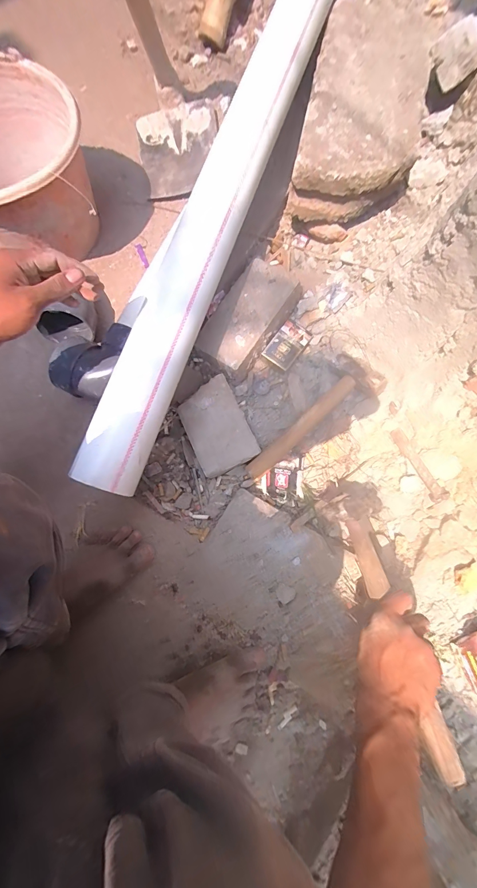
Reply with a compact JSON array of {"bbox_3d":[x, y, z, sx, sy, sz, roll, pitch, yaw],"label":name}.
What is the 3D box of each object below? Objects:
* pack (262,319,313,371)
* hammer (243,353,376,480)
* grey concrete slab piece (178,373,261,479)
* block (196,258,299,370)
[{"bbox_3d":[0.093,-0.186,0.628,0.055,0.019,0.090,38,81,9],"label":"pack"},{"bbox_3d":[0.136,-0.027,0.575,0.101,0.058,0.271,40,81,9],"label":"hammer"},{"bbox_3d":[-0.040,-0.032,0.595,0.106,0.024,0.159,-28,72,9],"label":"grey concrete slab piece"},{"bbox_3d":[0.016,-0.238,0.613,0.110,0.045,0.206,35,82,7],"label":"block"}]

